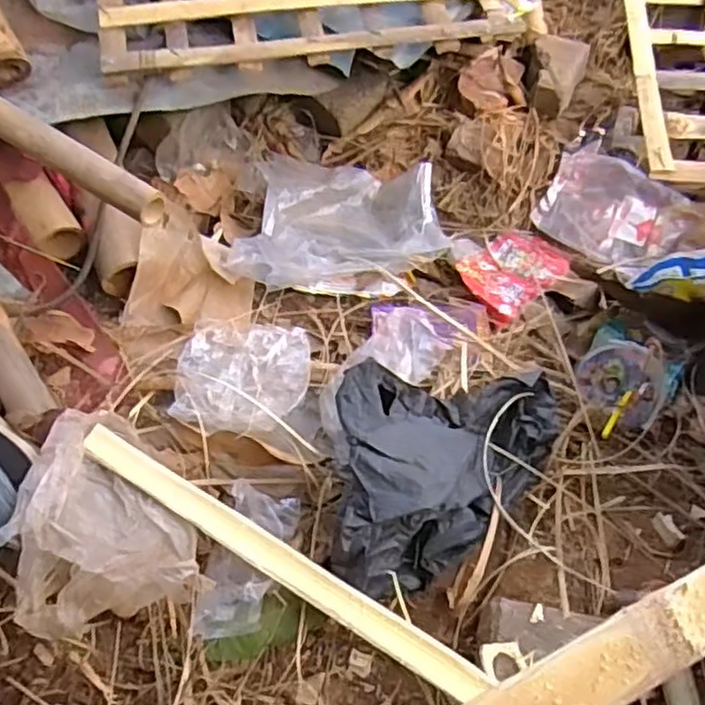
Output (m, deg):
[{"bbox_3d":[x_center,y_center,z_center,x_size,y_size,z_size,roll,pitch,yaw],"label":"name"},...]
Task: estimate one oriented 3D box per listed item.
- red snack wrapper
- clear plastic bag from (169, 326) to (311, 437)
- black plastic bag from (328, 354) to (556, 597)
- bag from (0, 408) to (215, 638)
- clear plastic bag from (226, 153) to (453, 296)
[{"bbox_3d":[0.195,-0.102,0.863,0.098,0.027,0.158,39,62,22],"label":"red snack wrapper"},{"bbox_3d":[-0.114,0.024,0.710,0.138,0.041,0.149,7,55,2],"label":"clear plastic bag"},{"bbox_3d":[0.091,0.108,0.635,0.205,0.057,0.198,2,55,-1],"label":"black plastic bag"},{"bbox_3d":[-0.233,0.135,0.611,0.141,0.051,0.205,-22,59,-17],"label":"bag"},{"bbox_3d":[-0.009,-0.164,0.881,0.248,0.046,0.241,8,55,3],"label":"clear plastic bag"}]

